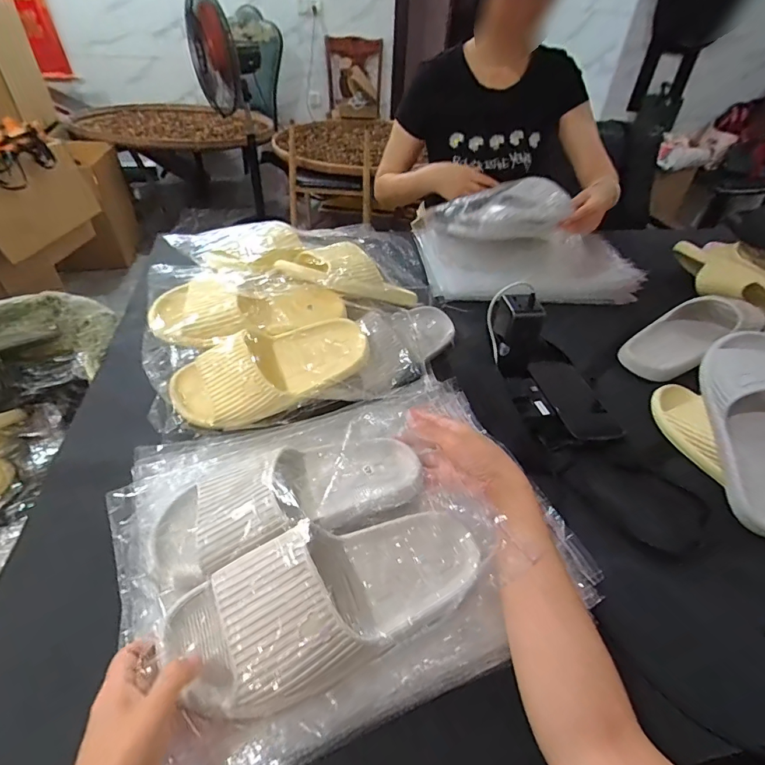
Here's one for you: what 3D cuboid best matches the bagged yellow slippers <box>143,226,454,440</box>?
[{"bbox_3d":[-0.101,-0.104,0.612,0.436,0.137,0.287,-16,46,-21],"label":"bagged yellow slippers"}]

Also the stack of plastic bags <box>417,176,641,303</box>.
[{"bbox_3d":[0.294,-0.290,0.866,0.399,0.182,0.256,-6,43,-10],"label":"stack of plastic bags"}]

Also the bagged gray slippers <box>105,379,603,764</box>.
[{"bbox_3d":[-0.043,0.124,0.425,0.395,0.080,0.322,-15,46,-19],"label":"bagged gray slippers"}]

